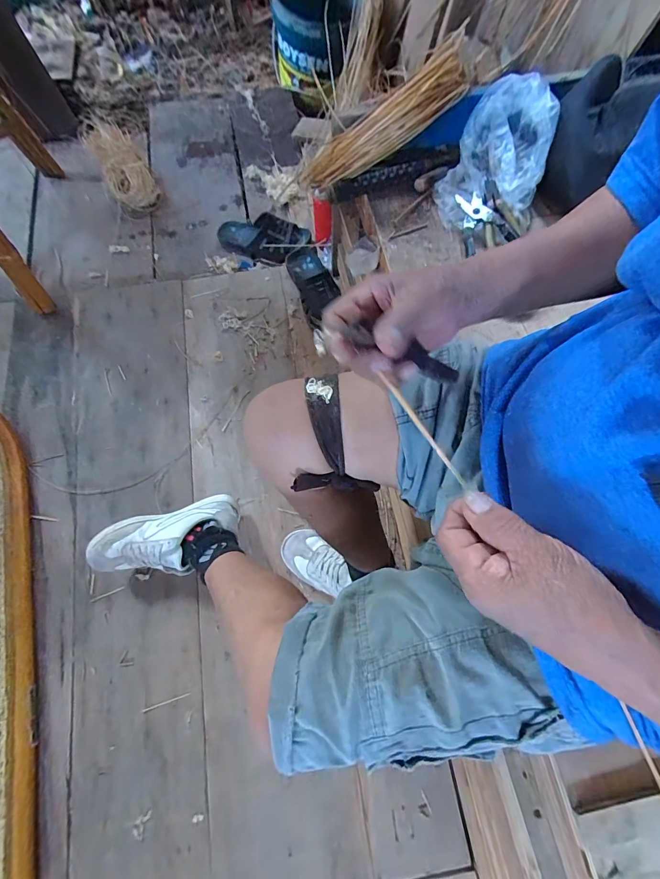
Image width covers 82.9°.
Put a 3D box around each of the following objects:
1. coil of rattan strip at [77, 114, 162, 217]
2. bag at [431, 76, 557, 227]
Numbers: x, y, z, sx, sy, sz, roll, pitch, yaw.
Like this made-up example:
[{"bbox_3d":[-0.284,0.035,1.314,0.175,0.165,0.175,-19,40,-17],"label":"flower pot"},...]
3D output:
[{"bbox_3d":[-0.568,-0.748,1.026,0.121,0.097,0.256,-29,74,-9],"label":"coil of rattan strip"},{"bbox_3d":[0.261,-0.435,0.579,0.144,0.107,0.198,26,74,10],"label":"bag"}]

